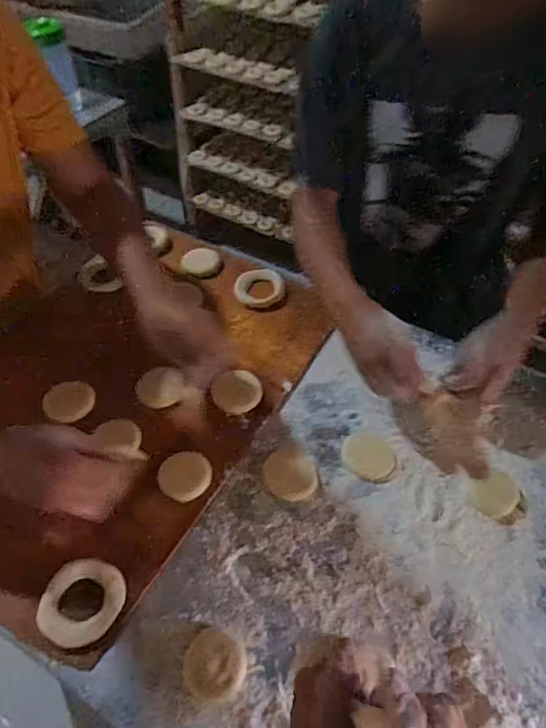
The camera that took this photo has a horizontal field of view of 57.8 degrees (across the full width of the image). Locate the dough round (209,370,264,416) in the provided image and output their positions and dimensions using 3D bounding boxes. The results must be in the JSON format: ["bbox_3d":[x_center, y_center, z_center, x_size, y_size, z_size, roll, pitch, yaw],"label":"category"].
[{"bbox_3d":[-0.049,0.039,0.678,0.068,0.010,0.064,1,50,-1],"label":"dough round"}]

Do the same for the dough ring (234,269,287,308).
[{"bbox_3d":[-0.021,-0.124,0.805,0.081,0.016,0.071,-4,51,-6],"label":"dough ring"}]

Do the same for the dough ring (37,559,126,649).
[{"bbox_3d":[-0.194,0.240,0.501,0.076,0.020,0.079,1,50,-1],"label":"dough ring"}]

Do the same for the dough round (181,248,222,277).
[{"bbox_3d":[-0.122,-0.176,0.844,0.059,0.013,0.059,1,50,-1],"label":"dough round"}]

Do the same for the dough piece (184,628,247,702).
[{"bbox_3d":[-0.056,0.290,0.478,0.058,0.009,0.056,1,50,-1],"label":"dough piece"}]

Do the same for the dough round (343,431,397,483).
[{"bbox_3d":[0.123,0.117,0.630,0.063,0.004,0.071,1,50,-1],"label":"dough round"}]

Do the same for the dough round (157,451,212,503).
[{"bbox_3d":[-0.106,0.135,0.599,0.058,0.013,0.061,1,50,-1],"label":"dough round"}]

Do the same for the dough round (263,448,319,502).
[{"bbox_3d":[0.022,0.136,0.614,0.064,0.004,0.068,1,50,-1],"label":"dough round"}]

